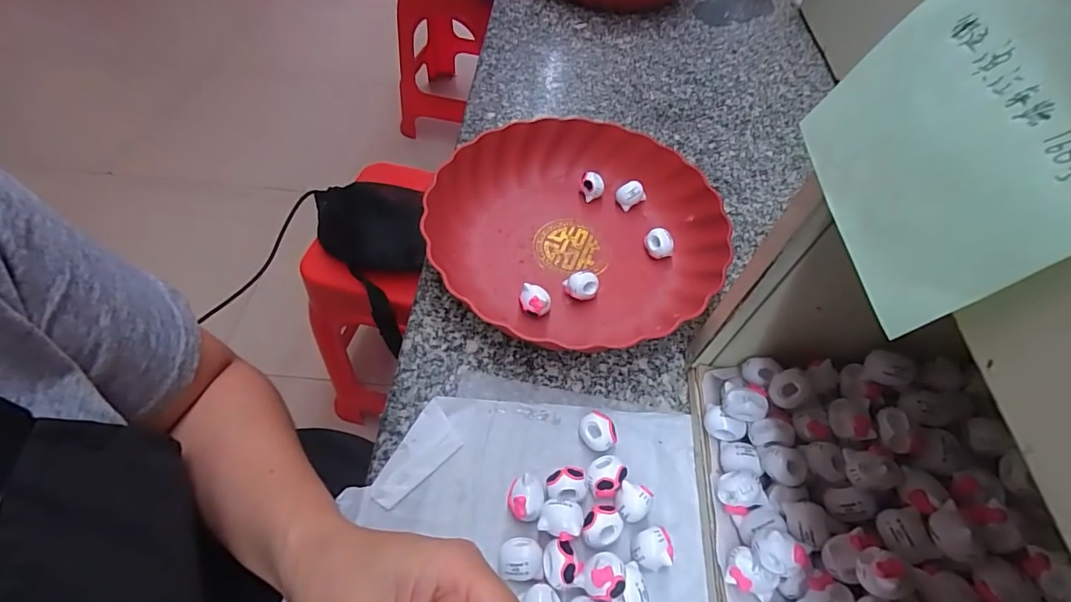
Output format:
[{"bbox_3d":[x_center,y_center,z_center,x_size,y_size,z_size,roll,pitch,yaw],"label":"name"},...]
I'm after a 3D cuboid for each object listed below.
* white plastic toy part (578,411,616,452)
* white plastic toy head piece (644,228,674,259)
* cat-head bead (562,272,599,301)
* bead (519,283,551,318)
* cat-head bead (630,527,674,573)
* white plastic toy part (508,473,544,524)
[{"bbox_3d":[0.042,0.089,0.312,0.025,0.019,0.021,38,61,19],"label":"white plastic toy part"},{"bbox_3d":[0.107,-0.049,0.407,0.022,0.024,0.019,-6,57,-9],"label":"white plastic toy head piece"},{"bbox_3d":[0.037,-0.011,0.379,0.026,0.024,0.018,-5,57,-8],"label":"cat-head bead"},{"bbox_3d":[0.000,0.001,0.369,0.025,0.020,0.020,12,56,3],"label":"bead"},{"bbox_3d":[0.066,0.146,0.272,0.022,0.025,0.020,-9,57,-11],"label":"cat-head bead"},{"bbox_3d":[-0.006,0.122,0.286,0.021,0.018,0.024,3,56,-3],"label":"white plastic toy part"}]

